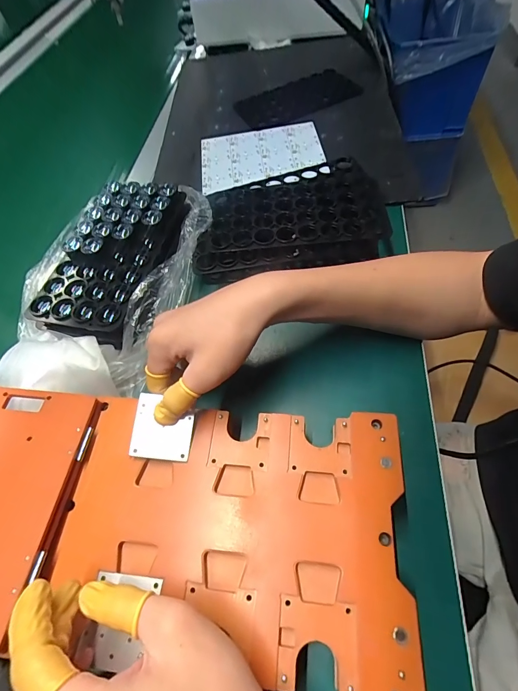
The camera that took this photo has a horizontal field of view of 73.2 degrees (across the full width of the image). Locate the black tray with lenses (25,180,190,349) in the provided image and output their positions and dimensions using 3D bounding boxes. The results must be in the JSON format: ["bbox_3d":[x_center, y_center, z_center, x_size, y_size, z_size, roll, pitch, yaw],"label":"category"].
[{"bbox_3d":[-0.149,-0.099,0.352,0.104,0.023,0.188,5,59,10],"label":"black tray with lenses"}]

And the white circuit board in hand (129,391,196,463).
[{"bbox_3d":[-0.074,0.063,0.268,0.044,0.004,0.047,6,75,1],"label":"white circuit board in hand"}]

